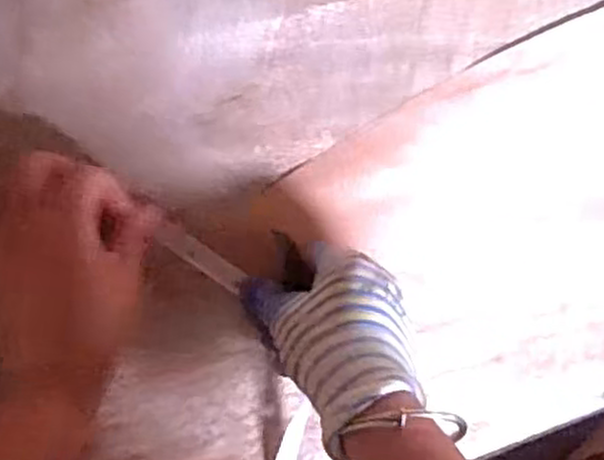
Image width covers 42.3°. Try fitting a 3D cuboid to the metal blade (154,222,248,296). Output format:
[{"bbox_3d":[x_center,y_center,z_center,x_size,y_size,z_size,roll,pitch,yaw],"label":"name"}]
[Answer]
[{"bbox_3d":[-0.058,0.016,0.455,0.059,0.004,0.012,38,78,-18],"label":"metal blade"}]

